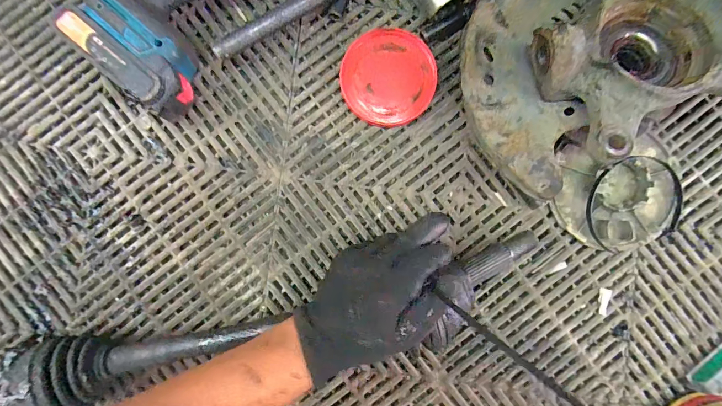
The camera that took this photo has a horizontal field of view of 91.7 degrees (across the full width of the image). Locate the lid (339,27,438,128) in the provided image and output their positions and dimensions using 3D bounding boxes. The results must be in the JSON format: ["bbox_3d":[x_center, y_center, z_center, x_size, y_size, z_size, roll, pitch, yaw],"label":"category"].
[{"bbox_3d":[0.030,-0.138,0.387,0.100,0.018,0.101,0,89,0],"label":"lid"}]

